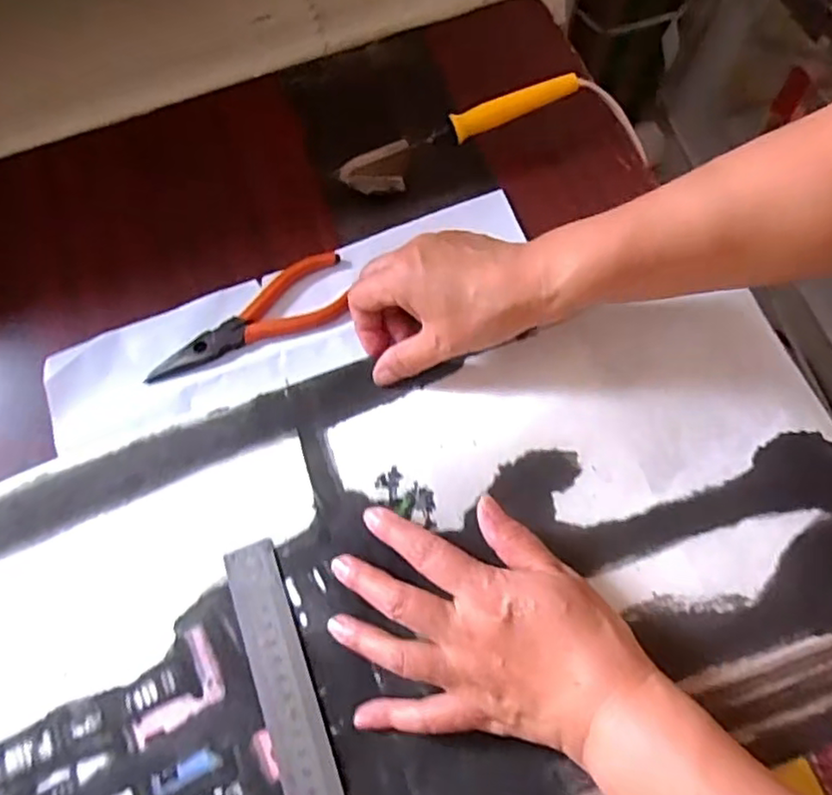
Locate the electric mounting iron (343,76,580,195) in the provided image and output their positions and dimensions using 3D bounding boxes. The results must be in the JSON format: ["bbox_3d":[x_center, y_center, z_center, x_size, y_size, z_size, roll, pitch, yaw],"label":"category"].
[{"bbox_3d":[0.032,-0.188,0.464,0.177,0.035,0.018,-22,71,-5],"label":"electric mounting iron"}]

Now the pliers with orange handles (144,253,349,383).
[{"bbox_3d":[-0.115,-0.054,0.440,0.143,0.009,0.051,-24,71,-6],"label":"pliers with orange handles"}]

